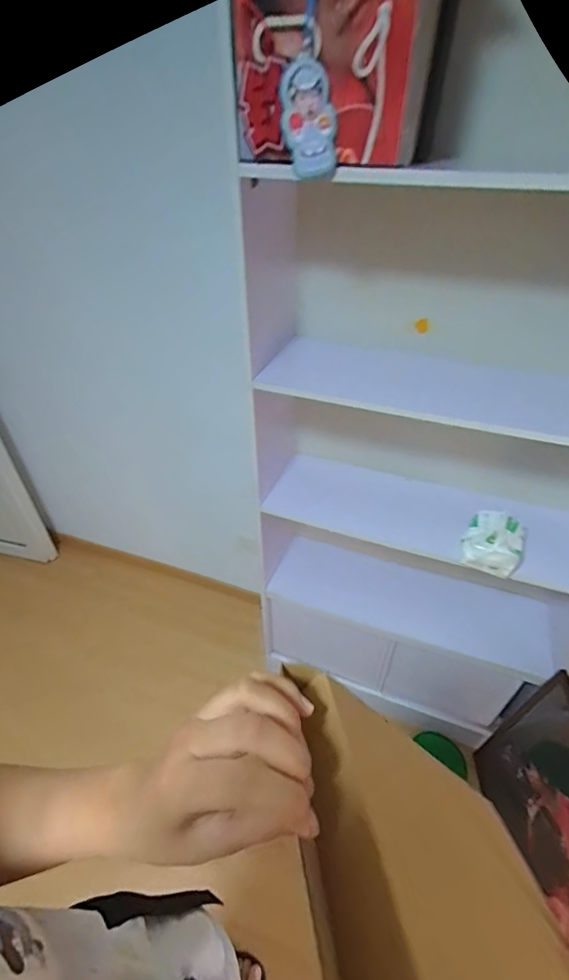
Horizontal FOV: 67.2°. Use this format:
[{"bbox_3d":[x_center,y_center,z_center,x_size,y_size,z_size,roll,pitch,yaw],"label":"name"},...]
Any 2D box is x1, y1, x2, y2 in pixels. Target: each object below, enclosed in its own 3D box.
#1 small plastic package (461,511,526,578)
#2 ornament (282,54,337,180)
[{"bbox_3d":[0.429,0.105,0.880,0.115,0.069,0.120,18,43,20],"label":"small plastic package"},{"bbox_3d":[0.030,-0.439,0.509,0.061,0.106,0.021,-12,42,-14],"label":"ornament"}]

